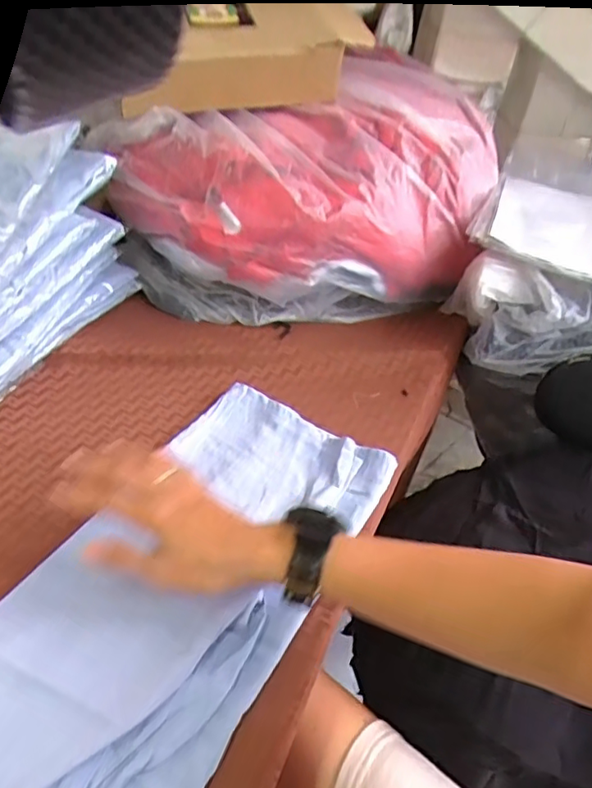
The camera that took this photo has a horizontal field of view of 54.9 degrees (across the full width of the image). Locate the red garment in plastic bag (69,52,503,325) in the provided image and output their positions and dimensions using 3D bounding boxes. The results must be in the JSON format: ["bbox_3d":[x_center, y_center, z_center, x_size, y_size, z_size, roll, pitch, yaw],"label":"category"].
[{"bbox_3d":[0.043,-0.246,0.758,0.500,0.258,0.268,-20,47,-28],"label":"red garment in plastic bag"}]

